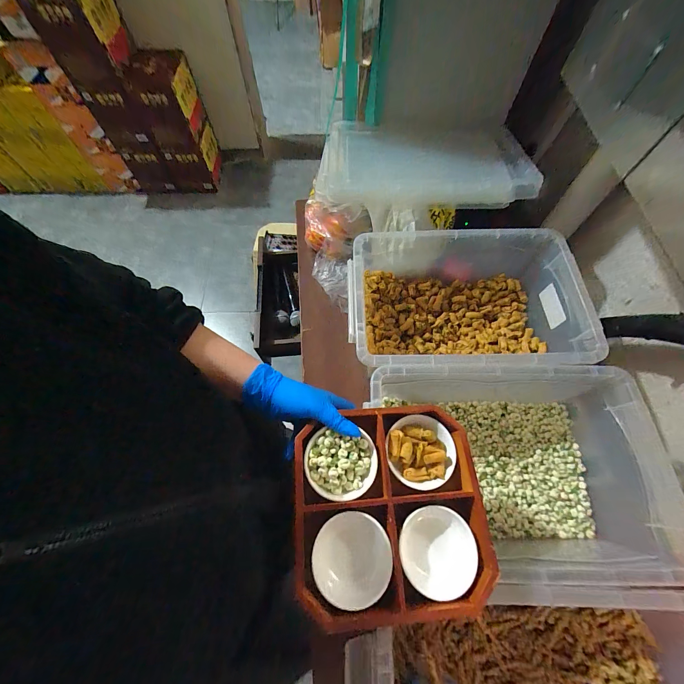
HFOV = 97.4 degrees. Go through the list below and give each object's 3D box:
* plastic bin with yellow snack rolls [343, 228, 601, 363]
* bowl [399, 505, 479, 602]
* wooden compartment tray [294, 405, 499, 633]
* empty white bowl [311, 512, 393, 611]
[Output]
[{"bbox_3d":[0.210,-0.062,0.566,0.387,0.160,0.274,1,65,0],"label":"plastic bin with yellow snack rolls"},{"bbox_3d":[0.102,0.227,0.331,0.080,0.038,0.078,0,65,-1],"label":"bowl"},{"bbox_3d":[0.052,0.183,0.344,0.204,0.039,0.201,-3,65,-2],"label":"wooden compartment tray"},{"bbox_3d":[0.010,0.231,0.324,0.082,0.026,0.078,0,65,-1],"label":"empty white bowl"}]

